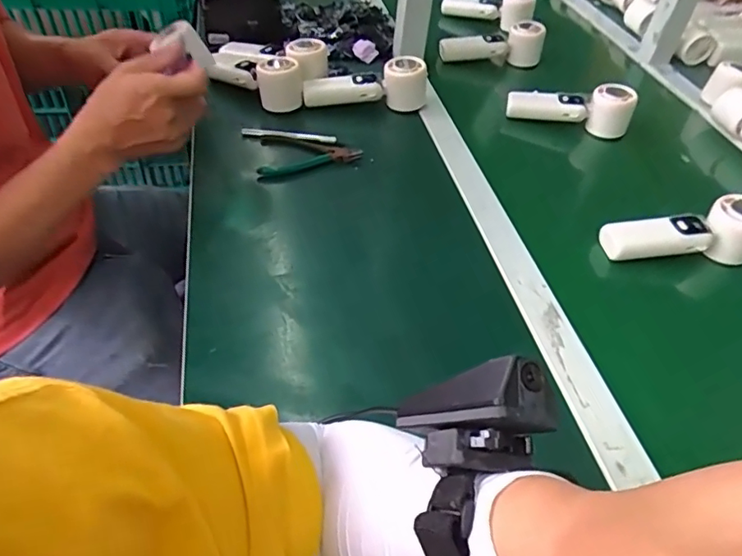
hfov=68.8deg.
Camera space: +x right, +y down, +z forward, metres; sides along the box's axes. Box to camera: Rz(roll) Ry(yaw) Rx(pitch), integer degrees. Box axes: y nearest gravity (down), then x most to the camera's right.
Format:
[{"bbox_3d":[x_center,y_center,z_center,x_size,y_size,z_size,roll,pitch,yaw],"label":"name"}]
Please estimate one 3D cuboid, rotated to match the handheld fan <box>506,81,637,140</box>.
[{"bbox_3d":[0.278,-0.243,0.767,0.169,0.066,0.050,15,45,8],"label":"handheld fan"}]

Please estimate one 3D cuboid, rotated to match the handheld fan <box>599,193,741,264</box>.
[{"bbox_3d":[0.325,-0.048,0.577,0.163,0.078,0.044,0,45,-7],"label":"handheld fan"}]

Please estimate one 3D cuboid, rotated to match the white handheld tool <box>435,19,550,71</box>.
[{"bbox_3d":[0.199,-0.383,0.883,0.179,0.072,0.048,-8,46,-14],"label":"white handheld tool"}]

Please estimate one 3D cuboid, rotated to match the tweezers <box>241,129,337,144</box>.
[{"bbox_3d":[-0.104,-0.181,0.687,0.116,0.013,0.016,2,45,-5],"label":"tweezers"}]

